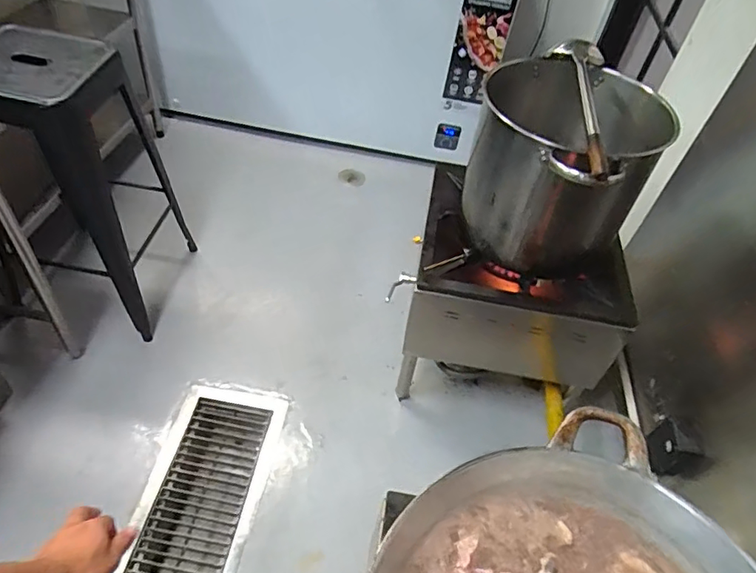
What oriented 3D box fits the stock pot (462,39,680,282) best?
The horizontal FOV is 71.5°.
[{"bbox_3d":[0.388,-0.265,1.175,0.367,0.361,0.386,5,49,-5],"label":"stock pot"}]

